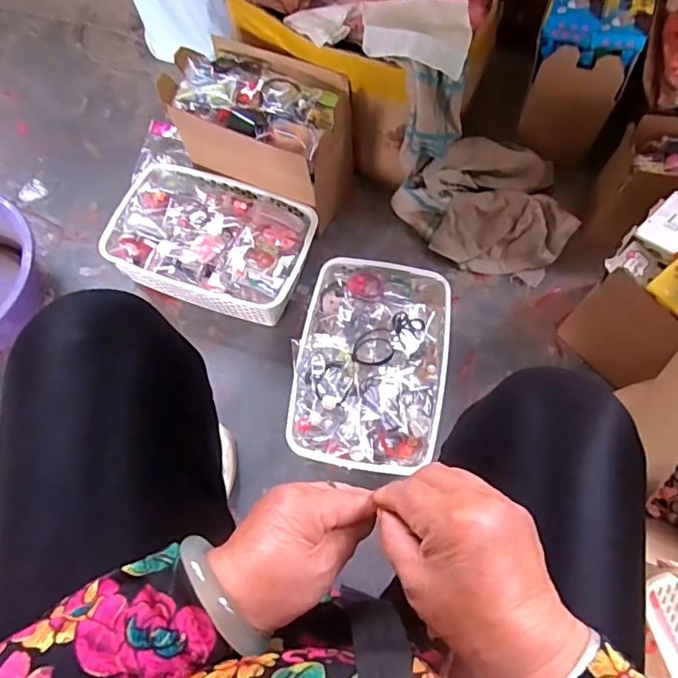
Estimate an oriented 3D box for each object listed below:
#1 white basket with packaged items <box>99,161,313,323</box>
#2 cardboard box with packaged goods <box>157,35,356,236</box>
[{"bbox_3d":[-0.193,-0.148,0.849,0.295,0.096,0.201,18,70,9],"label":"white basket with packaged items"},{"bbox_3d":[-0.114,-0.307,0.848,0.249,0.208,0.144,23,71,11],"label":"cardboard box with packaged goods"}]

